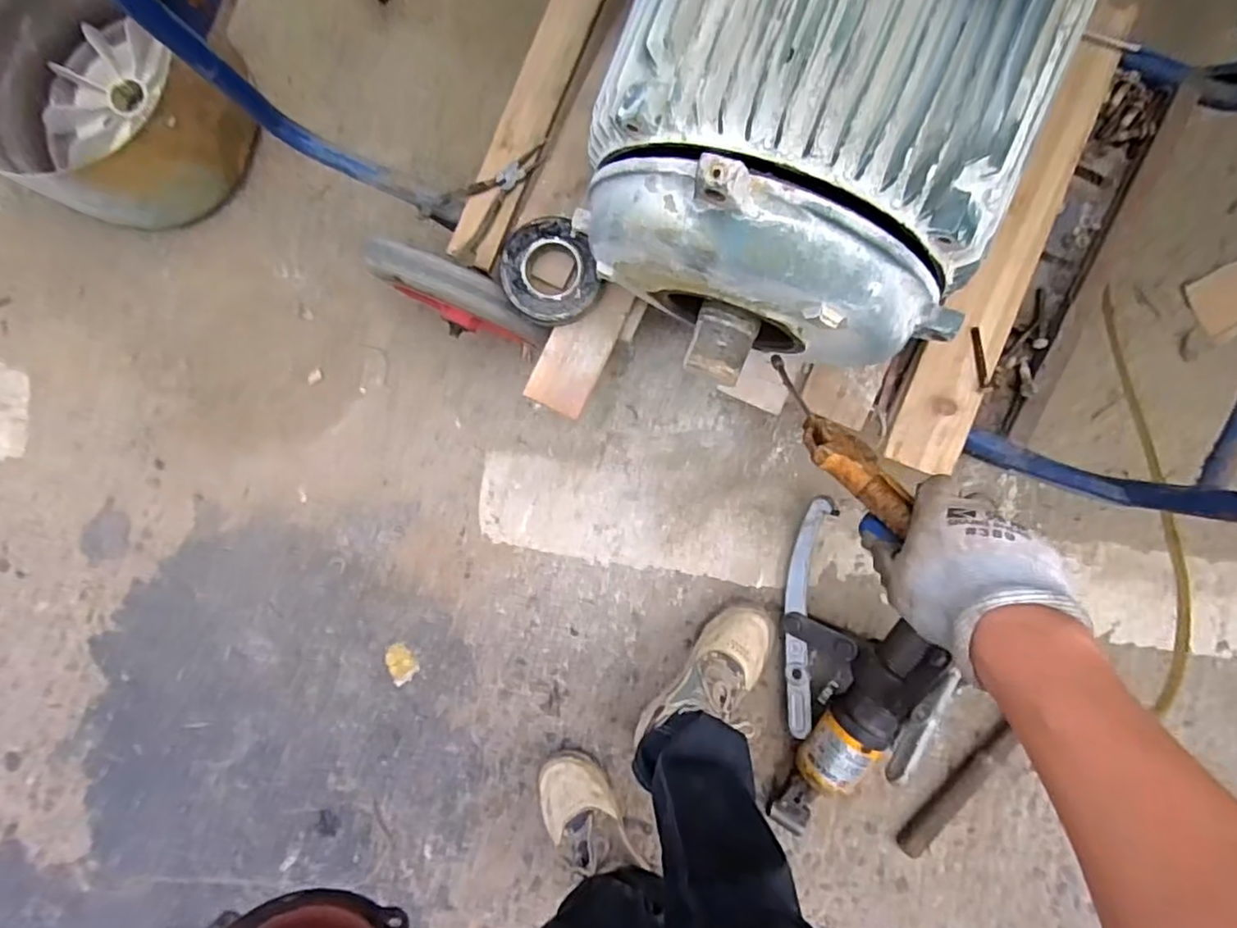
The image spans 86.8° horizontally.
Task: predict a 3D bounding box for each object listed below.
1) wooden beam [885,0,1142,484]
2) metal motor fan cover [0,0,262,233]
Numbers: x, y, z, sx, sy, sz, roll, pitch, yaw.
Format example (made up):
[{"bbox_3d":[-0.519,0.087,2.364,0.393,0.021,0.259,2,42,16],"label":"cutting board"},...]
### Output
[{"bbox_3d":[0.431,-0.231,0.719,0.078,0.035,0.499,20,101,-1],"label":"wooden beam"},{"bbox_3d":[-0.704,-0.503,0.910,0.342,0.262,0.286,20,89,1],"label":"metal motor fan cover"}]

